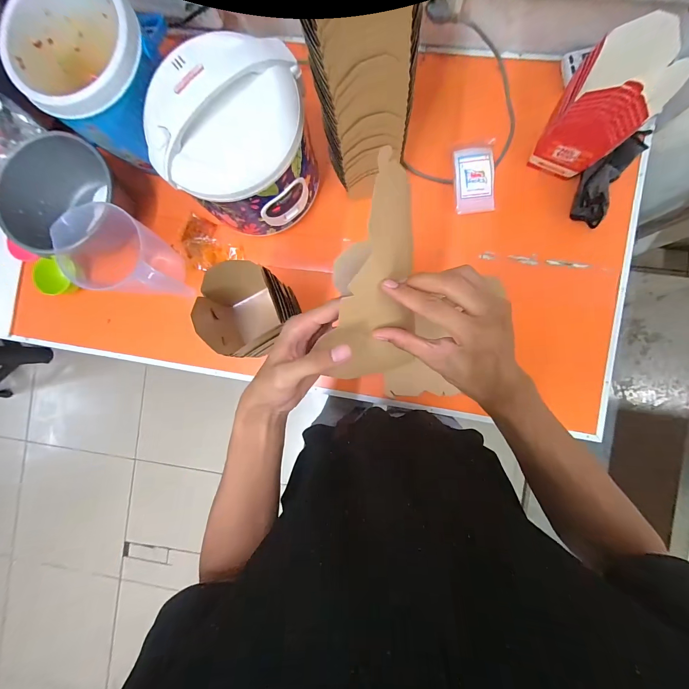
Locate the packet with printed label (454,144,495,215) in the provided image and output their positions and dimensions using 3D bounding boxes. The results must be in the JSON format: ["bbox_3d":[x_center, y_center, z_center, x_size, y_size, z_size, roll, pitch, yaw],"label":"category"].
[{"bbox_3d":[0.264,-0.335,0.637,0.074,0.019,0.128,-3,89,5],"label":"packet with printed label"}]

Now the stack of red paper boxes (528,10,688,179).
[{"bbox_3d":[0.411,-0.385,0.516,0.127,0.204,0.105,35,92,4],"label":"stack of red paper boxes"}]

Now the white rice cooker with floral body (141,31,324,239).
[{"bbox_3d":[-0.182,-0.340,0.551,0.235,0.208,0.218,13,91,5],"label":"white rice cooker with floral body"}]

